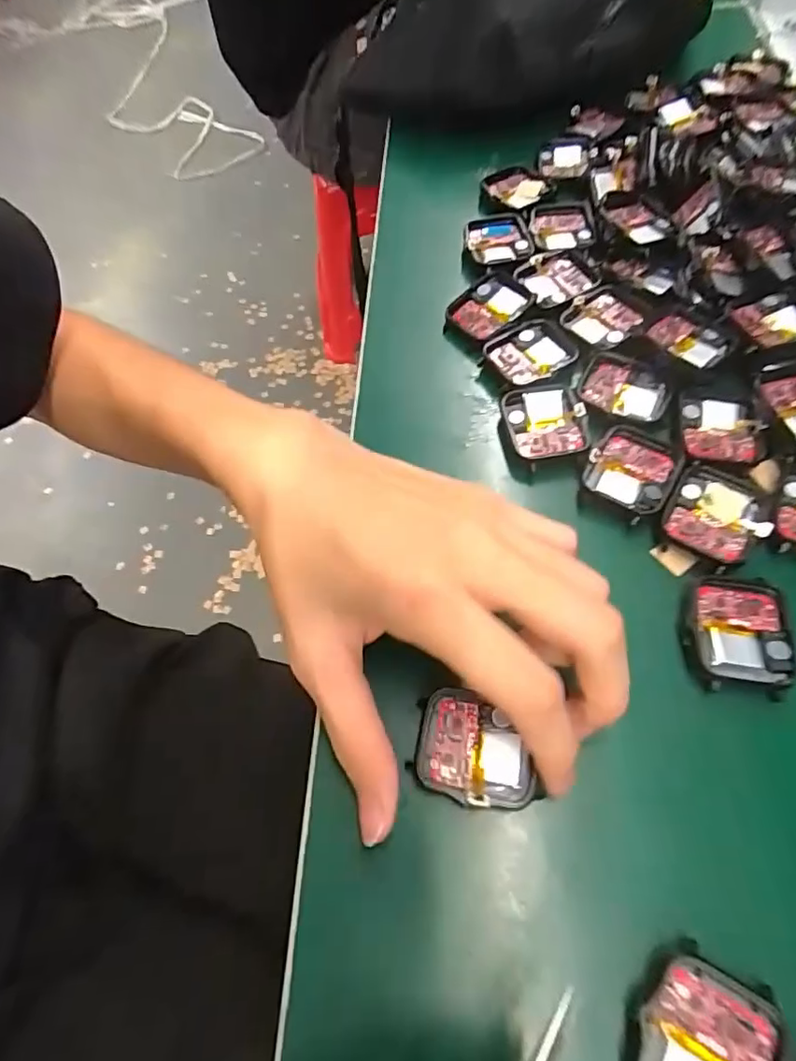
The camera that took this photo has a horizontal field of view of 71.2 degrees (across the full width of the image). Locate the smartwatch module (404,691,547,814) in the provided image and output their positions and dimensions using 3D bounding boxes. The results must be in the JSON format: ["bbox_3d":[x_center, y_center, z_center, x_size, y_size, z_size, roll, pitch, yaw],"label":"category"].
[{"bbox_3d":[0.029,0.080,0.203,0.045,0.007,0.037,11,63,9],"label":"smartwatch module"}]

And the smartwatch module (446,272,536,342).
[{"bbox_3d":[0.051,-0.124,0.311,0.040,0.010,0.036,-40,67,-17],"label":"smartwatch module"}]

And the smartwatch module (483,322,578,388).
[{"bbox_3d":[0.072,-0.094,0.294,0.042,0.007,0.036,-26,63,-10],"label":"smartwatch module"}]

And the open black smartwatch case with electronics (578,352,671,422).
[{"bbox_3d":[0.113,-0.071,0.277,0.041,0.004,0.035,22,65,15],"label":"open black smartwatch case with electronics"}]

